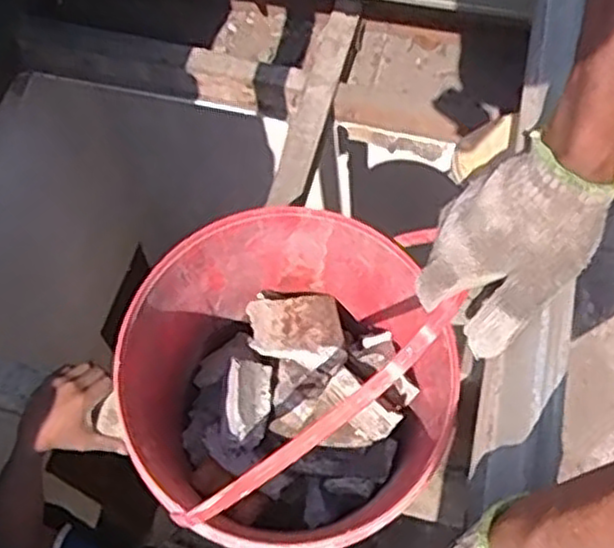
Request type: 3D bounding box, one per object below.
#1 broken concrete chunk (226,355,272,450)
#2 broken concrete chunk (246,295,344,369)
[{"bbox_3d":[-0.062,0.133,0.806,0.045,0.025,0.085,0,64,1],"label":"broken concrete chunk"},{"bbox_3d":[-0.014,0.069,0.874,0.104,0.040,0.103,-2,41,-7],"label":"broken concrete chunk"}]

